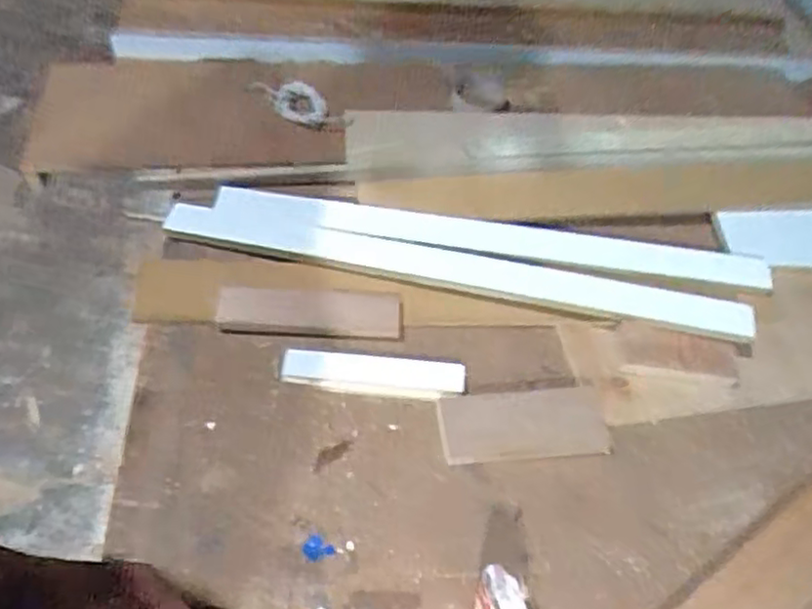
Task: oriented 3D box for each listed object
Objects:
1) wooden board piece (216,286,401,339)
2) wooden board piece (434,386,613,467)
[{"bbox_3d":[-0.117,0.008,0.812,0.218,0.022,0.057,6,51,-2],"label":"wooden board piece"},{"bbox_3d":[0.130,0.131,0.733,0.178,0.018,0.074,-2,52,-8],"label":"wooden board piece"}]

